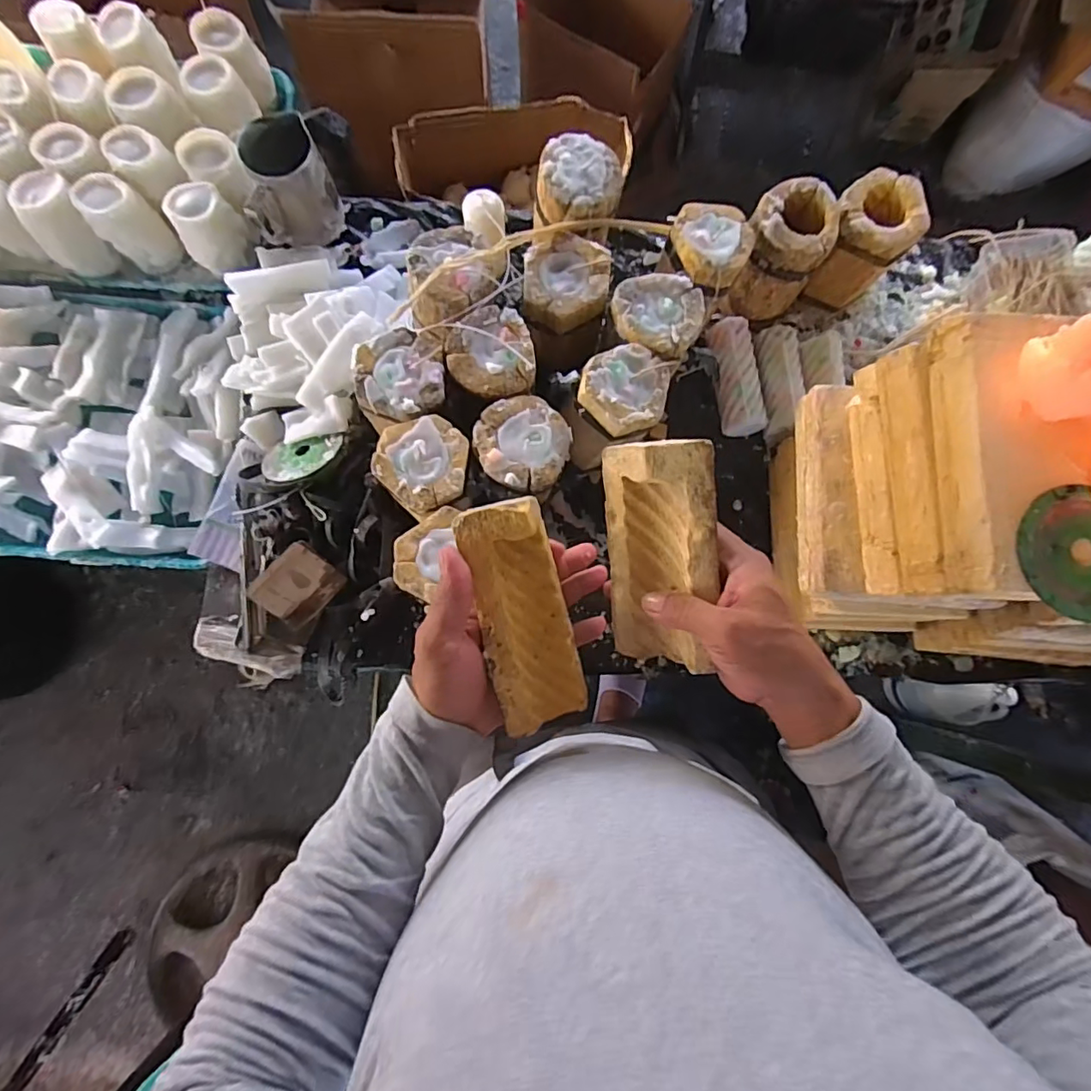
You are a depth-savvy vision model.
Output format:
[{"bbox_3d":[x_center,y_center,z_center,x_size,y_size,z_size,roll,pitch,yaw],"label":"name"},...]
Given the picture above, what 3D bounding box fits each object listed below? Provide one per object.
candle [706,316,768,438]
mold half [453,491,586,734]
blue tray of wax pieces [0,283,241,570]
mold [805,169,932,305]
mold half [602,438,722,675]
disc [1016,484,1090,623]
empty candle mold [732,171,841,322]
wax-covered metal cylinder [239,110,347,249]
[{"bbox_3d":[0.238,-0.210,0.674,0.049,0.040,0.145,-10,82,-4],"label":"candle"},{"bbox_3d":[-0.015,0.047,0.369,0.059,0.032,0.157,-16,103,-5],"label":"mold half"},{"bbox_3d":[-0.588,-0.160,0.661,0.427,0.038,0.354,3,81,-2],"label":"blue tray of wax pieces"},{"bbox_3d":[0.372,-0.361,0.640,0.088,0.114,0.086,0,82,-3],"label":"mold"},{"bbox_3d":[0.082,0.007,0.377,0.080,0.038,0.156,4,106,35],"label":"mold half"},{"bbox_3d":[0.379,0.007,0.377,0.095,0.005,0.087,0,82,-3],"label":"disc"},{"bbox_3d":[0.275,-0.342,0.633,0.091,0.123,0.087,0,82,-3],"label":"empty candle mold"},{"bbox_3d":[-0.304,-0.425,0.641,0.100,0.099,0.088,-21,83,-6],"label":"wax-covered metal cylinder"}]

